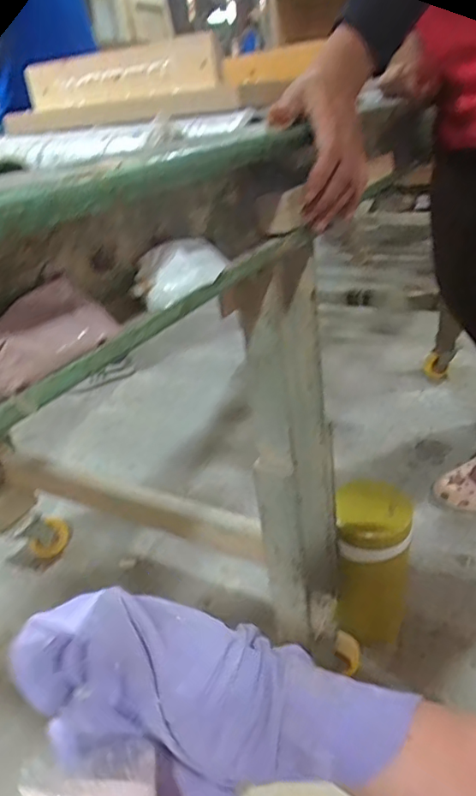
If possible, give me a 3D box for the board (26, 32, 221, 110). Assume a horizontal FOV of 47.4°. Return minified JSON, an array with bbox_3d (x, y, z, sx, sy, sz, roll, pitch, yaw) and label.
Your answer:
[{"bbox_3d":[-0.156,-0.404,0.679,0.303,0.052,0.020,10,33,28],"label":"board"}]

